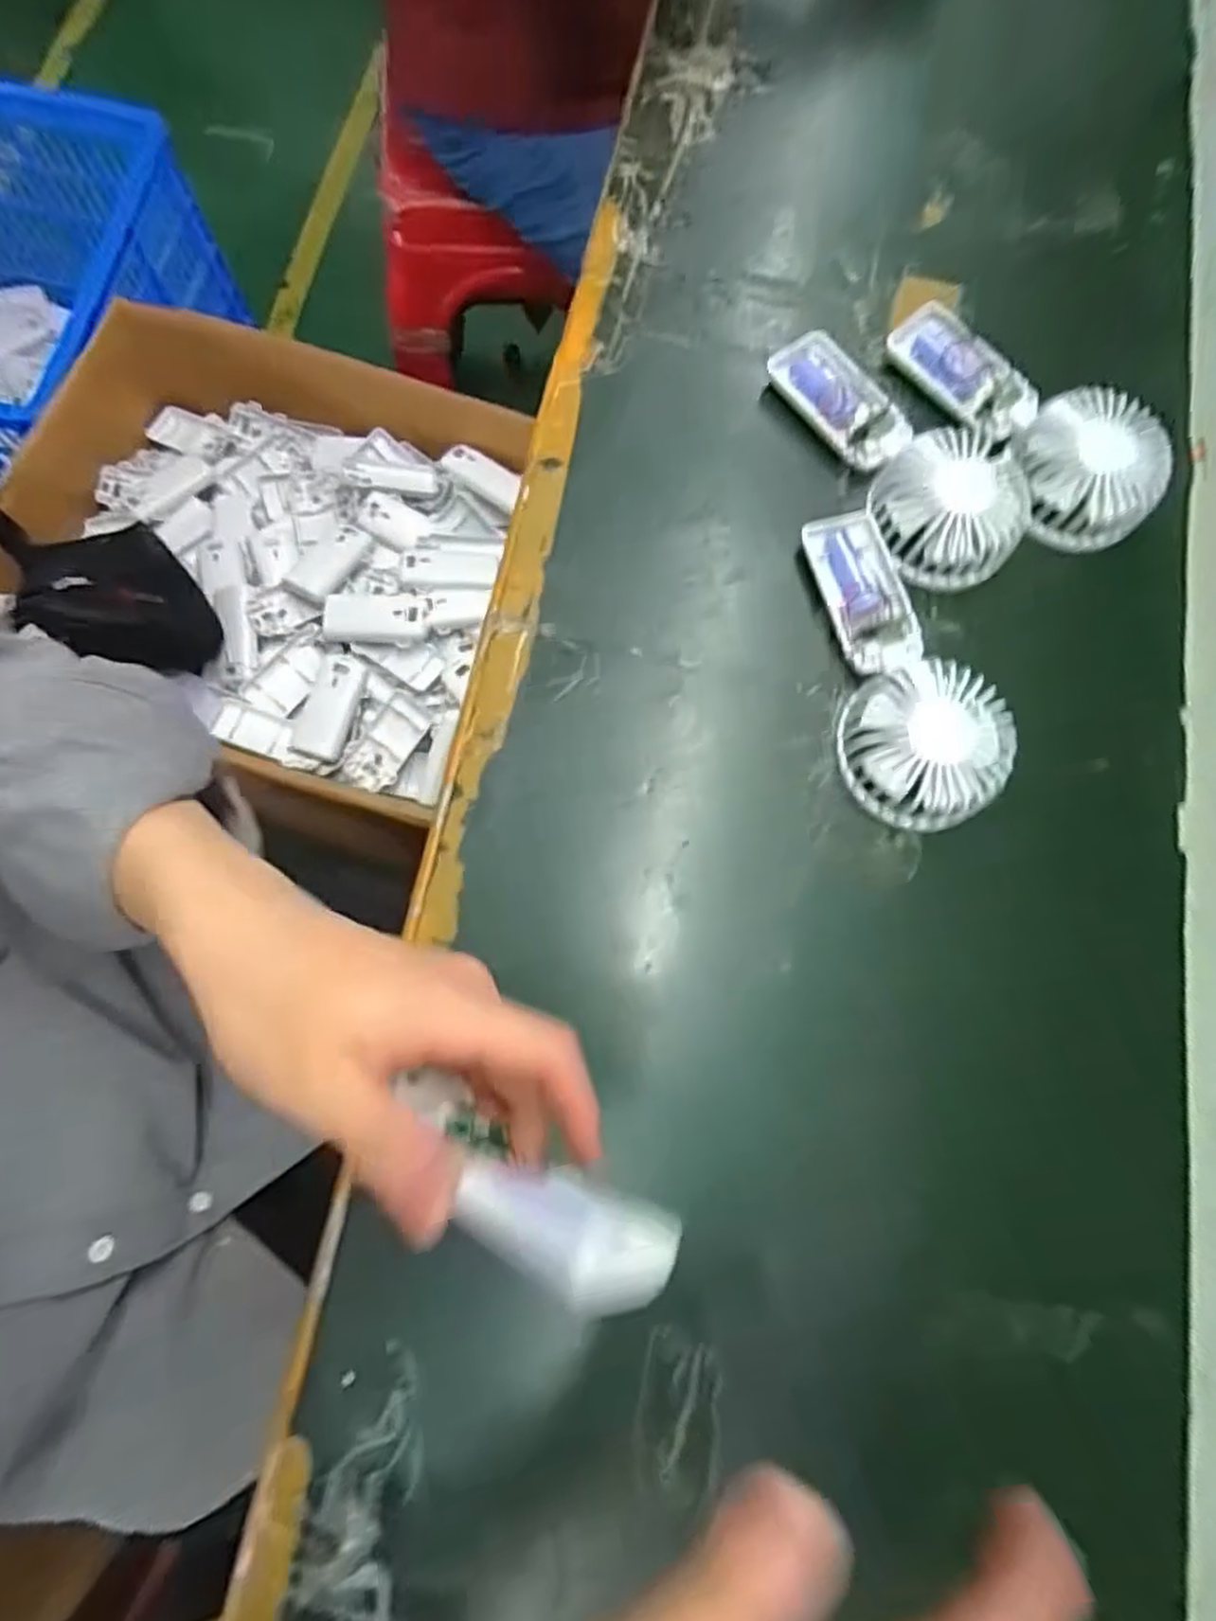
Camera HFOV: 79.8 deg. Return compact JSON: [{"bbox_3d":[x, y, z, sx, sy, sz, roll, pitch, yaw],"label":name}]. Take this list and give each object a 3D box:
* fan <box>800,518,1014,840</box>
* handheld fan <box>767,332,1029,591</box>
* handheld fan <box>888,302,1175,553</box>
[{"bbox_3d":[0.161,-0.085,0.408,0.082,0.036,0.194,-8,77,-5],"label":"fan"},{"bbox_3d":[0.184,-0.224,0.446,0.095,0.035,0.187,-25,79,-9],"label":"handheld fan"},{"bbox_3d":[0.262,-0.247,0.452,0.088,0.044,0.186,-28,80,-9],"label":"handheld fan"}]

